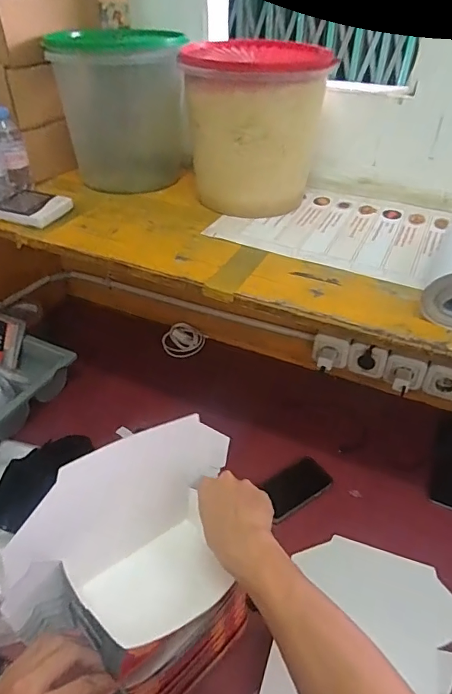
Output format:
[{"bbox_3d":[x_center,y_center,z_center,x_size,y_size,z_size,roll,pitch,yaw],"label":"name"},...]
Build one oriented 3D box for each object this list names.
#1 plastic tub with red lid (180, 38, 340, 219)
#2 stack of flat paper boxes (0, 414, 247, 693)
[{"bbox_3d":[0.046,-0.378,0.792,0.223,0.240,0.235,2,38,1],"label":"plastic tub with red lid"},{"bbox_3d":[-0.073,0.257,0.516,0.279,0.308,0.139,-30,48,-34],"label":"stack of flat paper boxes"}]

